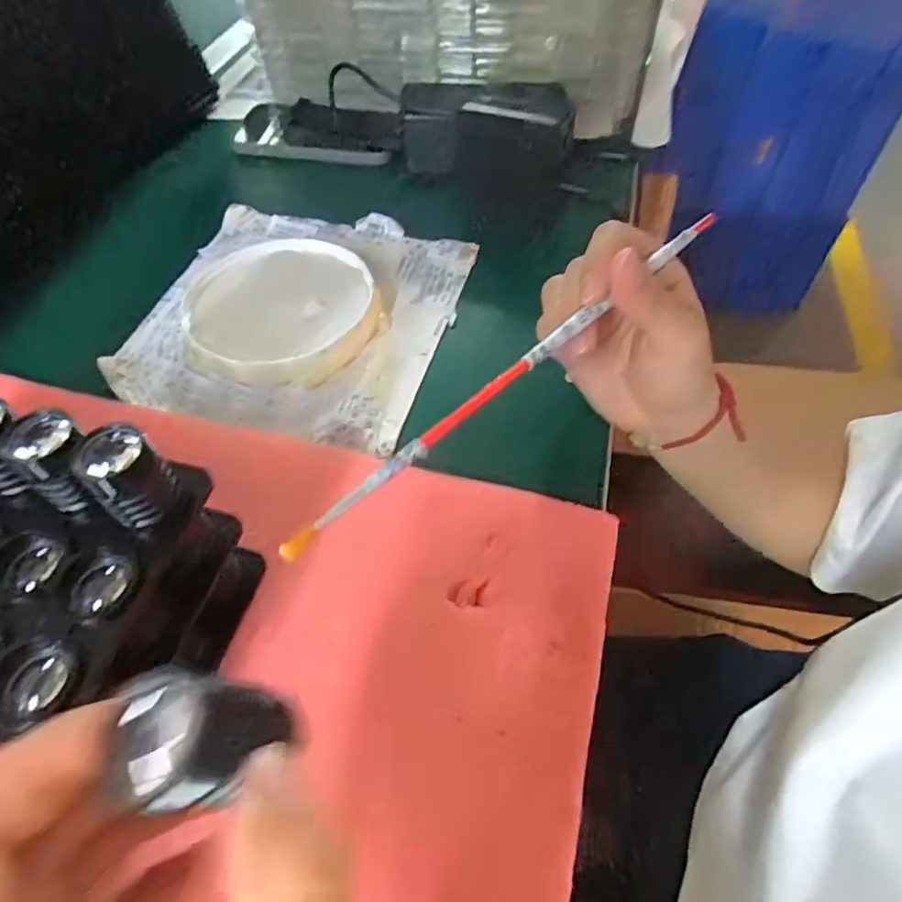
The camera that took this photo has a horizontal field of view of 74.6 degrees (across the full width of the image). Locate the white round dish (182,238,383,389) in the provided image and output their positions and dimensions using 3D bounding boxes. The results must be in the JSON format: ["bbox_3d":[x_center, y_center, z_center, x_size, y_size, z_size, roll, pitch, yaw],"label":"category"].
[{"bbox_3d":[-0.111,-0.091,0.381,0.120,0.022,0.114,-2,53,2],"label":"white round dish"}]

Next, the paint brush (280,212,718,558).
[{"bbox_3d":[0.034,-0.039,0.243,0.248,0.008,0.007,-39,60,-21],"label":"paint brush"}]

